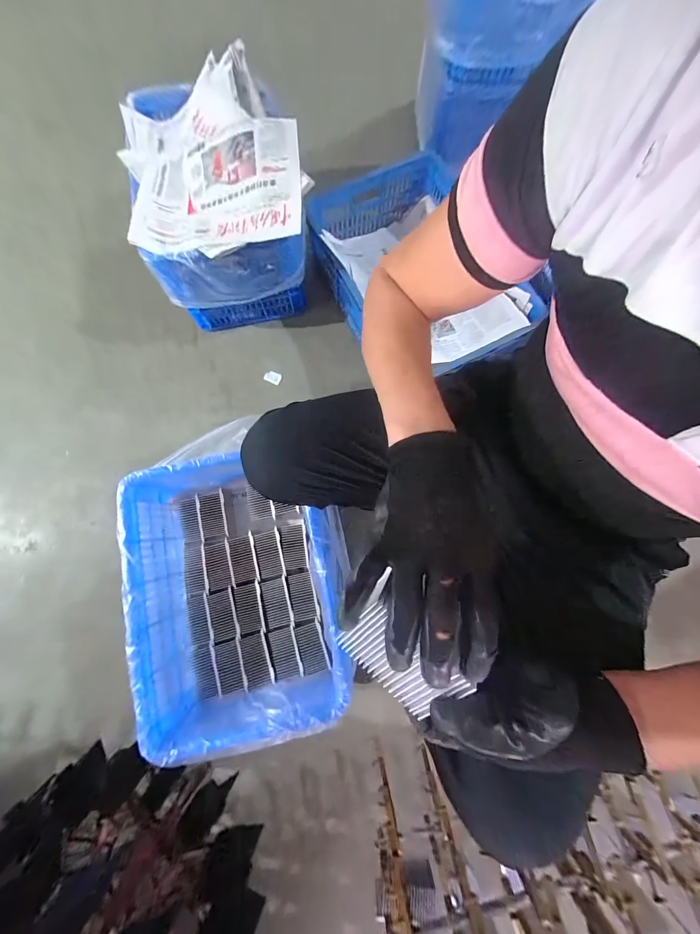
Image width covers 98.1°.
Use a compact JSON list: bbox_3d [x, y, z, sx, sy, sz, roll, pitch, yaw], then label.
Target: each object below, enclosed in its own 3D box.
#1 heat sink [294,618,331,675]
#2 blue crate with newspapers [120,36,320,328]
[{"bbox_3d":[-0.077,0.366,0.618,0.056,0.021,0.088,-16,80,-4],"label":"heat sink"},{"bbox_3d":[-0.322,-0.696,0.814,0.399,0.323,0.525,-11,80,-3],"label":"blue crate with newspapers"}]

